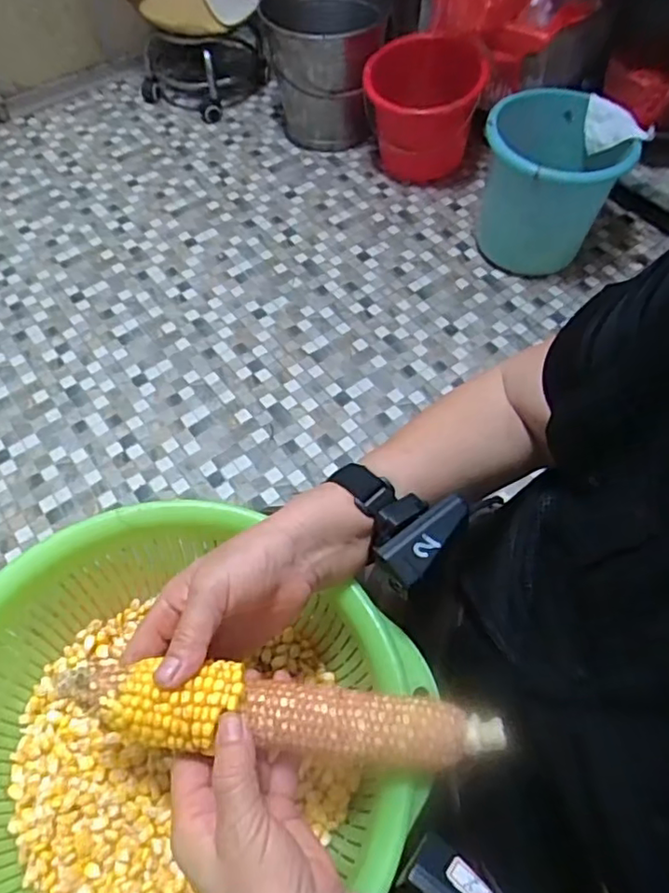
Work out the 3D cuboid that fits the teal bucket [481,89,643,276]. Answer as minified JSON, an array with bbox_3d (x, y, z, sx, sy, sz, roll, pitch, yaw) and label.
[{"bbox_3d":[0.450,-0.560,1.324,0.277,0.281,0.268,3,60,2],"label":"teal bucket"}]

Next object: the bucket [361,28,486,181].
[{"bbox_3d":[0.211,-0.786,1.464,0.221,0.280,0.221,0,60,0],"label":"bucket"}]

